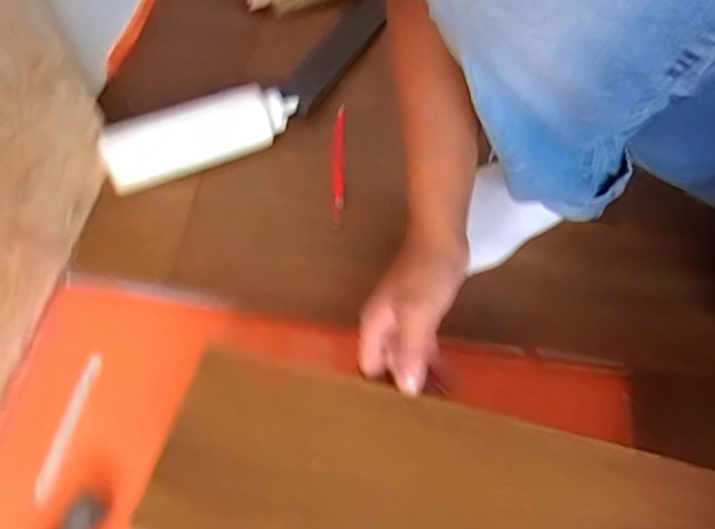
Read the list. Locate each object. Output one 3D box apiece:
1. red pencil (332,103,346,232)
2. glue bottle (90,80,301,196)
[{"bbox_3d":[-0.021,-0.116,0.660,0.014,0.008,0.170,1,62,0],"label":"red pencil"},{"bbox_3d":[-0.171,-0.143,0.644,0.212,0.057,0.059,-23,62,-13],"label":"glue bottle"}]

